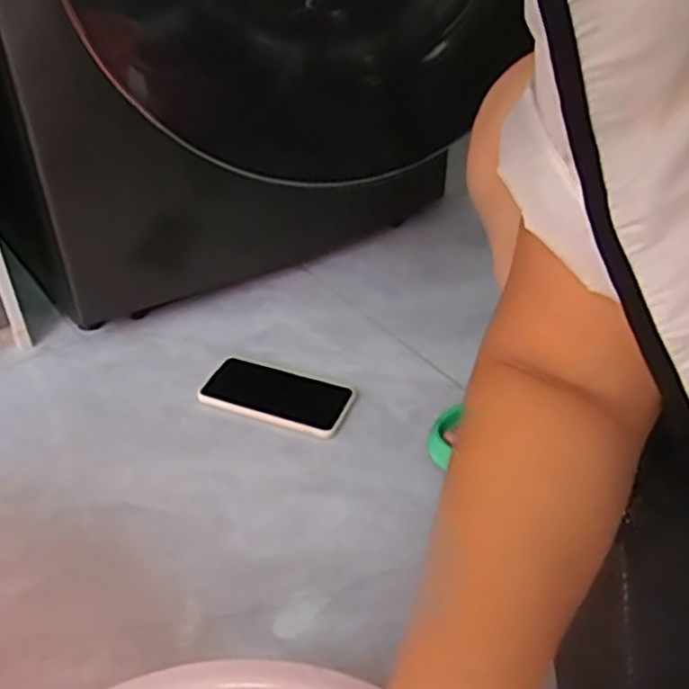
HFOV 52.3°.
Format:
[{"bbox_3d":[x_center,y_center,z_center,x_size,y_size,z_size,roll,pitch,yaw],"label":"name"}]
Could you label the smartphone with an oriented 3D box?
[{"bbox_3d":[-0.077,0.056,0.785,0.170,0.015,0.082,15,40,18],"label":"smartphone"}]

